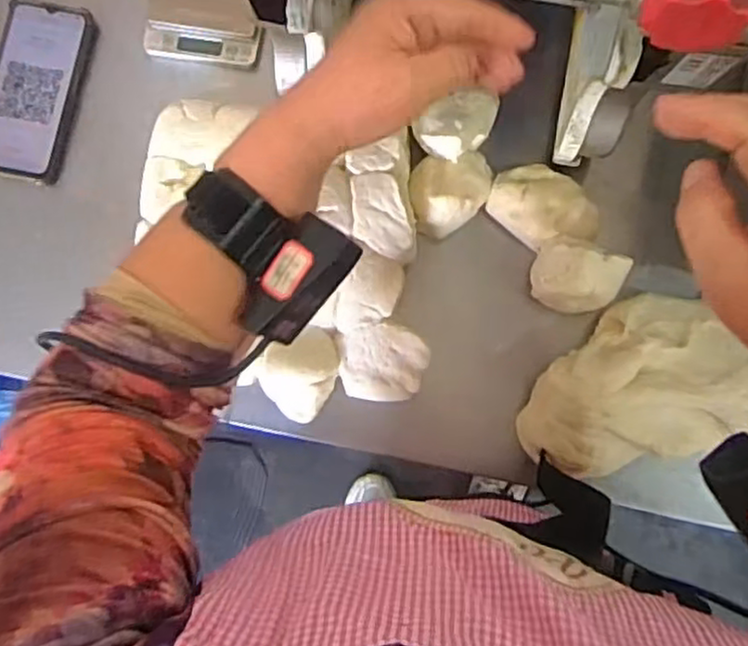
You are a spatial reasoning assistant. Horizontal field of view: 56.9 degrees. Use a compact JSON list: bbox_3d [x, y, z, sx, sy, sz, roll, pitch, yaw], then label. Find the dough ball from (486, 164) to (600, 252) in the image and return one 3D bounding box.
[{"bbox_3d":[0.146,-0.098,0.584,0.091,0.034,0.061,44,85,5],"label":"dough ball"}]

